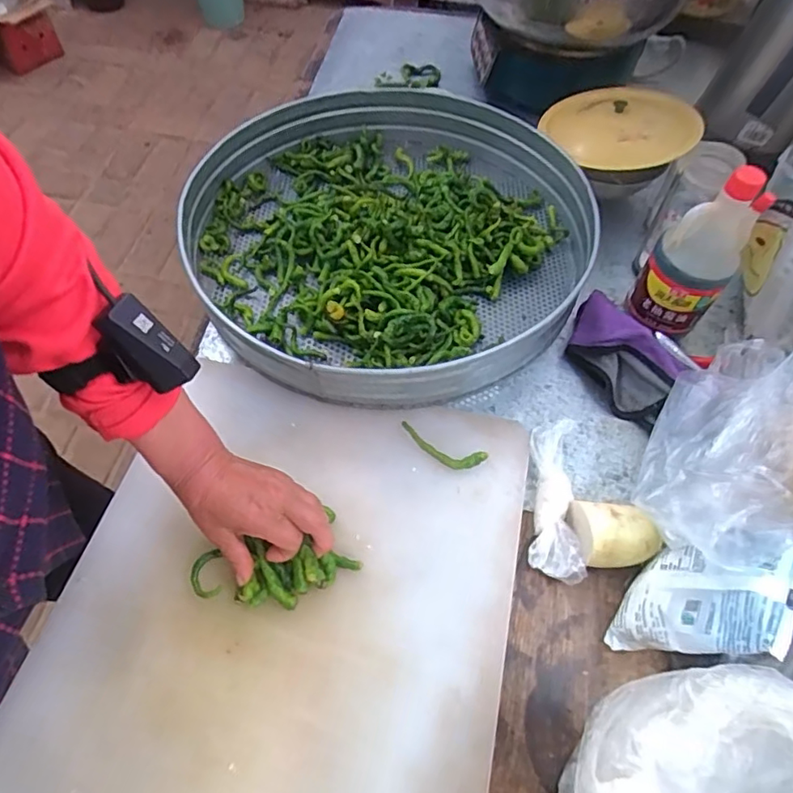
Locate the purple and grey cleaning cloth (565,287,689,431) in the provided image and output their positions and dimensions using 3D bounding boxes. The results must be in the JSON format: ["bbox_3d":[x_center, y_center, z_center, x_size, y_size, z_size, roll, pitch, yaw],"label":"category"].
[{"bbox_3d":[0.261,-0.046,0.636,0.092,0.049,0.152,-36,68,-21],"label":"purple and grey cleaning cloth"}]

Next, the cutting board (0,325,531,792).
[{"bbox_3d":[-0.115,0.242,0.465,0.387,0.027,0.587,12,59,7],"label":"cutting board"}]

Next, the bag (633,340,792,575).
[{"bbox_3d":[0.309,0.026,0.492,0.107,0.109,0.268,28,62,12],"label":"bag"}]

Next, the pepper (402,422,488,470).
[{"bbox_3d":[0.046,0.054,0.577,0.094,0.009,0.027,20,60,11],"label":"pepper"}]

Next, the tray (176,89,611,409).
[{"bbox_3d":[-0.014,-0.224,0.707,0.479,0.075,0.501,0,58,0],"label":"tray"}]

